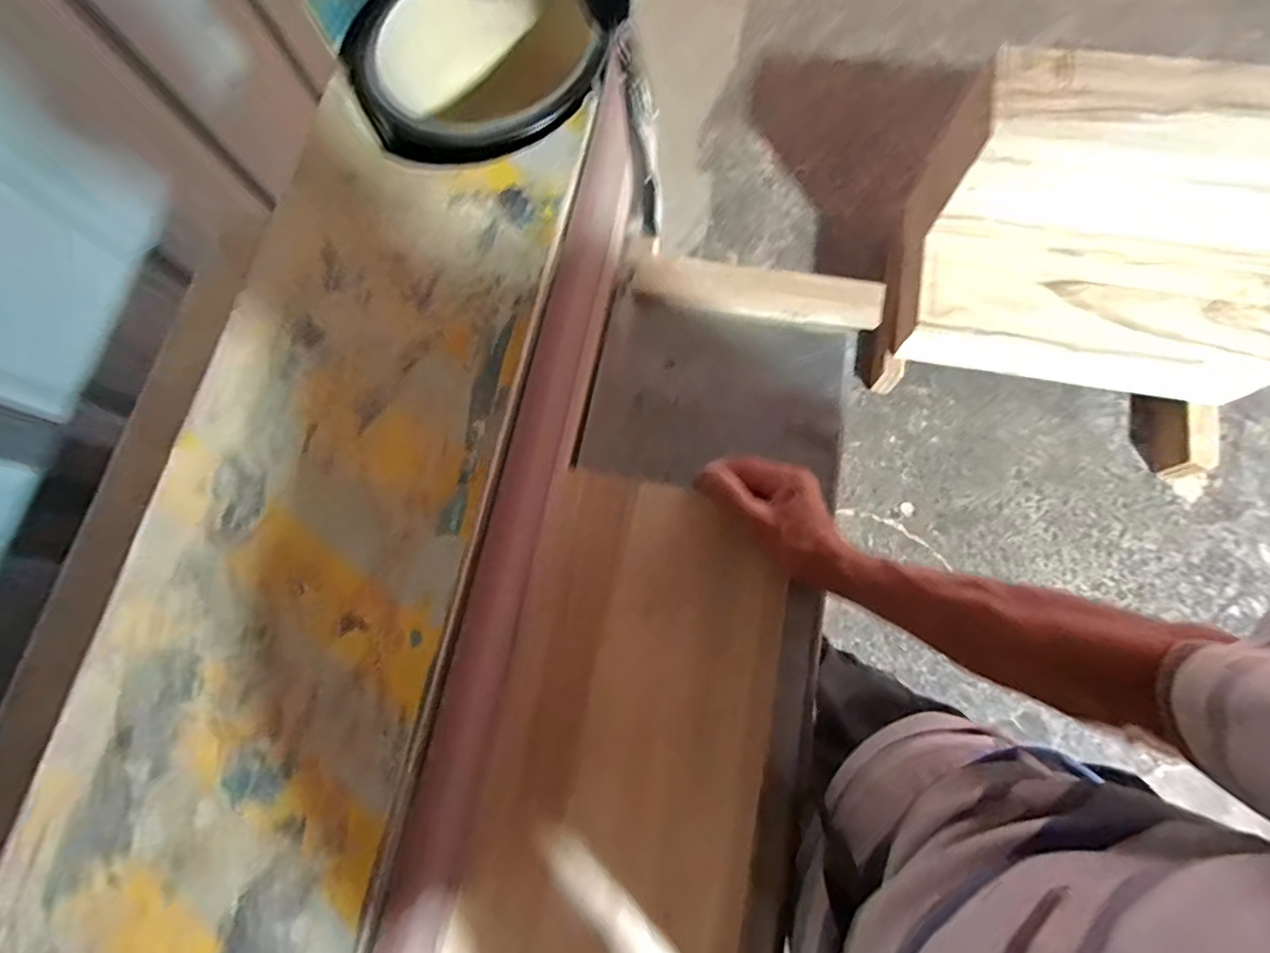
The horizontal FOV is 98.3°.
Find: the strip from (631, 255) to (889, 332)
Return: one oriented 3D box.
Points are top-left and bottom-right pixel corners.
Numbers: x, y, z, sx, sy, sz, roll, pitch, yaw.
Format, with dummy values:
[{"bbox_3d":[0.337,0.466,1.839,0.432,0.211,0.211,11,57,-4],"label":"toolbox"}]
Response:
[{"bbox_3d":[0.125,-0.184,0.553,0.242,0.016,0.050,7,99,1],"label":"strip"}]

